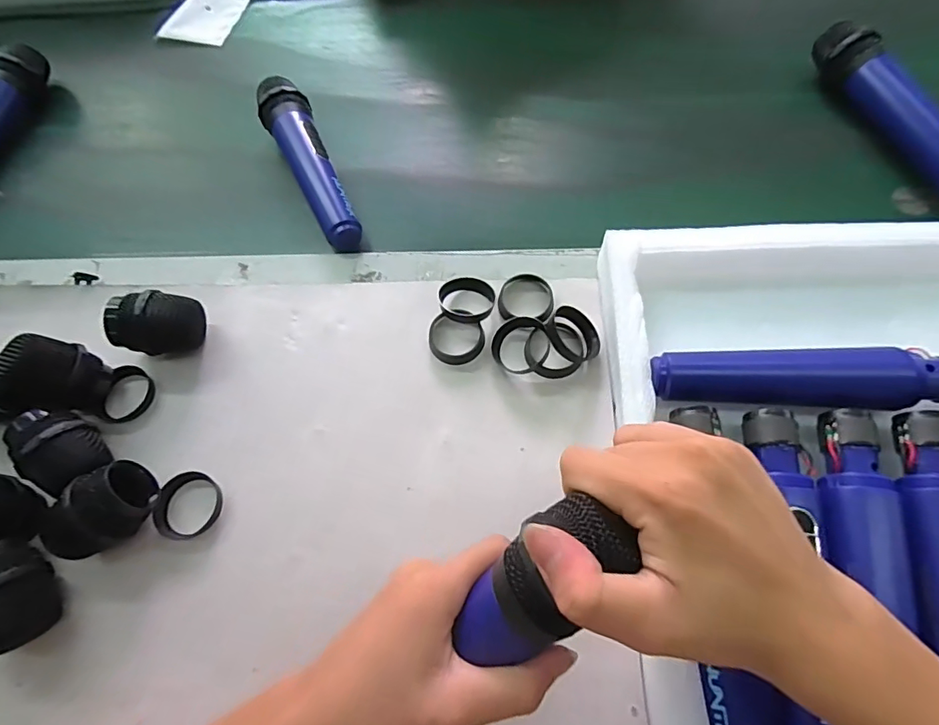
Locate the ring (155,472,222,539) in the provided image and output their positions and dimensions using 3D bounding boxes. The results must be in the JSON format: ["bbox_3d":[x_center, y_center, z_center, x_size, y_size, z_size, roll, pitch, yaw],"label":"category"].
[{"bbox_3d":[-0.193,0.098,0.345,0.041,0.009,0.044,-1,63,3],"label":"ring"}]

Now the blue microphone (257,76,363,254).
[{"bbox_3d":[-0.149,-0.184,0.458,0.043,0.041,0.195,-22,64,-8],"label":"blue microphone"}]

